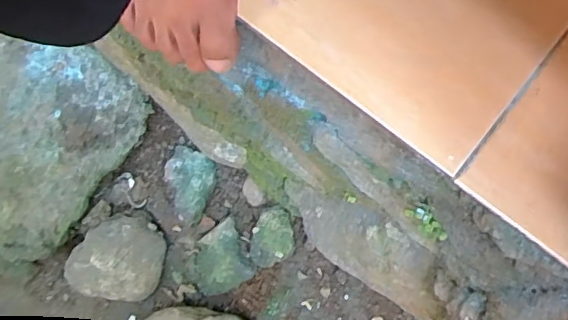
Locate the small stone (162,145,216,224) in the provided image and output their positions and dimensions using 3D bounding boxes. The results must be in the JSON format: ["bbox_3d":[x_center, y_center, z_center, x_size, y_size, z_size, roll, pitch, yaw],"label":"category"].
[{"bbox_3d":[-0.139,0.035,0.813,0.072,0.030,0.097,20,79,6],"label":"small stone"}]

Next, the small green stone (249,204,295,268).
[{"bbox_3d":[-0.015,0.109,0.783,0.060,0.044,0.080,26,80,7],"label":"small green stone"}]

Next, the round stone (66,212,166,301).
[{"bbox_3d":[-0.234,0.132,0.777,0.131,0.067,0.119,2,78,2],"label":"round stone"}]

